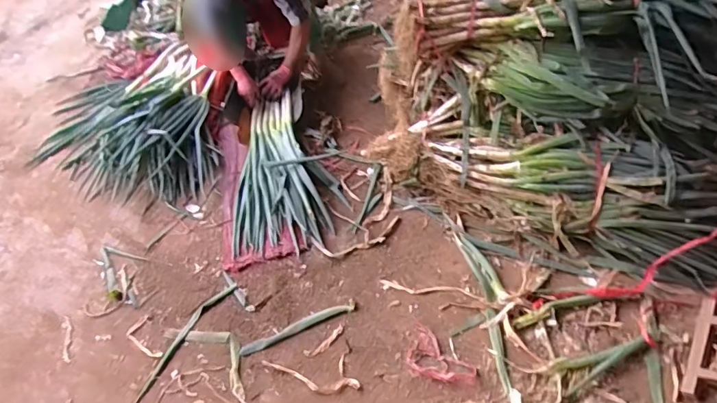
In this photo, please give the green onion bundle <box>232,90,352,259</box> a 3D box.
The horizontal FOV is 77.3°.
[{"bbox_3d":[-0.273,-0.154,1.726,0.387,0.078,0.743,-7,49,2],"label":"green onion bundle"}]

